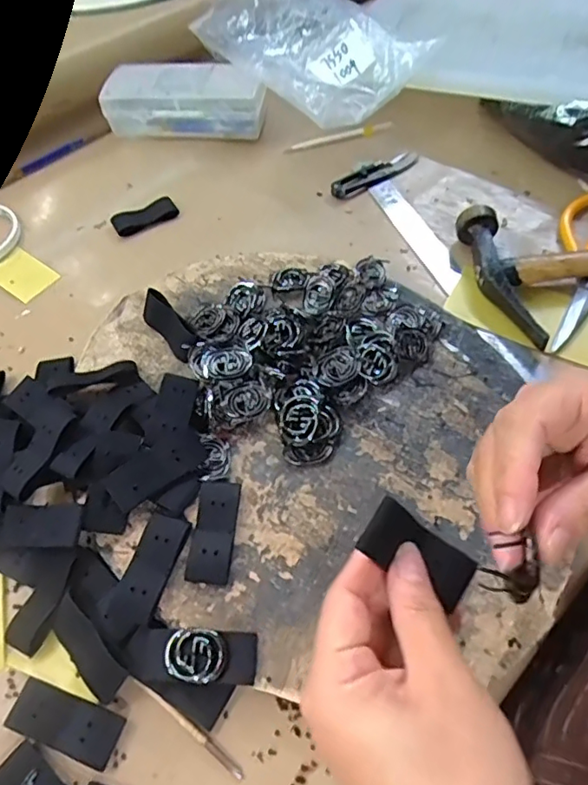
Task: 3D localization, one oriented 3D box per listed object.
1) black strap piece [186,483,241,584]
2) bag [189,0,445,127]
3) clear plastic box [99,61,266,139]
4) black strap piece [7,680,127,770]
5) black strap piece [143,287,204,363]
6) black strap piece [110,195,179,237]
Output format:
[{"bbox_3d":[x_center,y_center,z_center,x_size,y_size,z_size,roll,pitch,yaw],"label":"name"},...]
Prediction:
[{"bbox_3d":[-0.048,0.082,0.329,0.024,0.007,0.061,1,55,4],"label":"black strap piece"},{"bbox_3d":[0.013,-0.368,0.577,0.160,0.048,0.225,-39,61,-21],"label":"bag"},{"bbox_3d":[-0.113,-0.311,0.585,0.170,0.056,0.070,3,55,6],"label":"clear plastic box"},{"bbox_3d":[-0.122,0.175,0.291,0.062,0.005,0.025,15,57,13],"label":"black strap piece"},{"bbox_3d":[-0.092,-0.049,0.409,0.018,0.025,0.061,-37,61,-20],"label":"black strap piece"},{"bbox_3d":[-0.142,-0.169,0.524,0.061,0.006,0.029,-29,58,-16],"label":"black strap piece"}]

